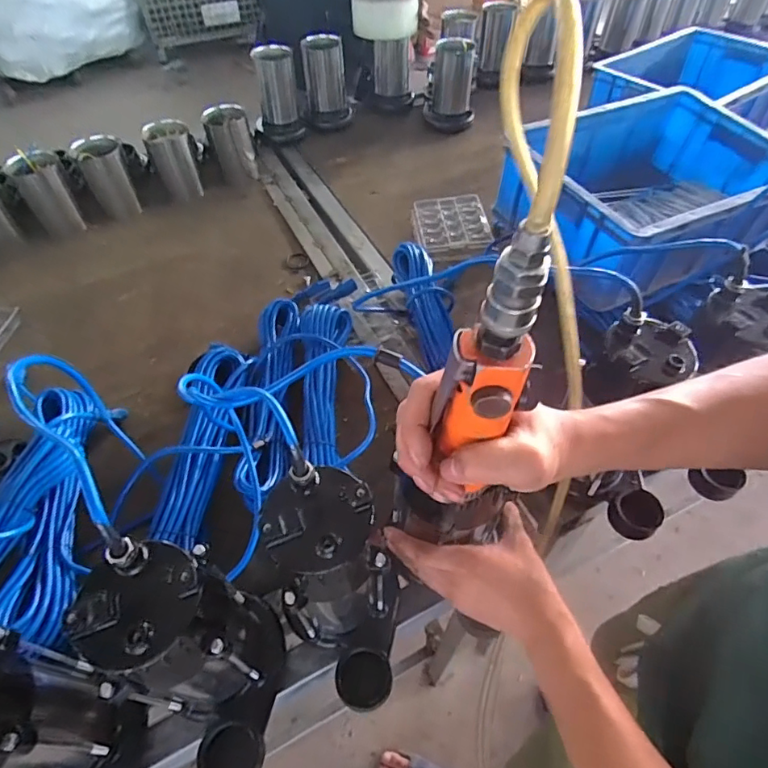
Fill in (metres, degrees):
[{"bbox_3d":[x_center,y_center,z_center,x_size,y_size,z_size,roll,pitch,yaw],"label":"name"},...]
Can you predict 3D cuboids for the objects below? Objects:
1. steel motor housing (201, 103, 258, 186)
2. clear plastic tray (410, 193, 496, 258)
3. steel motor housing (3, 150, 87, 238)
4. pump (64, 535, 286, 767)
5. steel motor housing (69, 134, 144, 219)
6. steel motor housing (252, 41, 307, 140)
[{"bbox_3d":[-0.328,-0.515,1.082,0.092,0.137,0.086,-12,49,-8],"label":"steel motor housing"},{"bbox_3d":[0.129,-0.308,0.965,0.134,0.023,0.167,-6,49,-2],"label":"clear plastic tray"},{"bbox_3d":[-0.647,-0.363,0.979,0.088,0.147,0.072,-34,55,-24],"label":"steel motor housing"},{"bbox_3d":[-0.141,0.222,0.407,0.126,0.233,0.124,-34,55,-24],"label":"pump"},{"bbox_3d":[-0.549,-0.407,1.009,0.088,0.145,0.082,-25,52,-18],"label":"steel motor housing"},{"bbox_3d":[-0.245,-0.655,1.162,0.108,0.195,0.105,-13,49,-9],"label":"steel motor housing"}]

